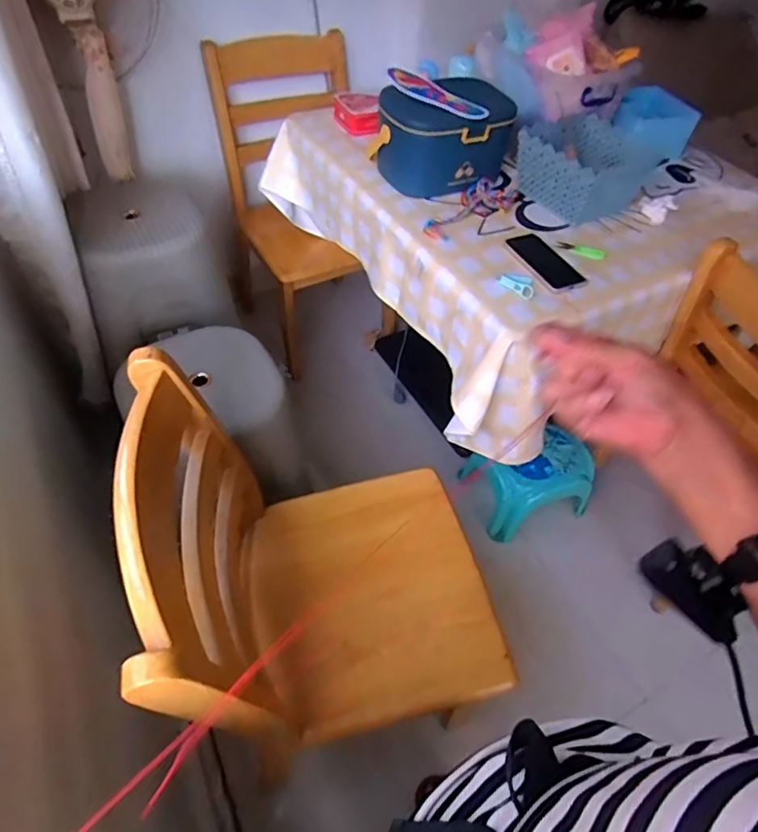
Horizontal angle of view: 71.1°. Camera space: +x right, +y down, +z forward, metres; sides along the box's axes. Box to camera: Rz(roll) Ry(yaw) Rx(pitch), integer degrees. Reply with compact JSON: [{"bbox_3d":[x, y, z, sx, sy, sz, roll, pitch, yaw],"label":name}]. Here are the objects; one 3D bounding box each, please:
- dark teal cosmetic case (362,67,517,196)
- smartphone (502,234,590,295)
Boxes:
[{"bbox_3d":[0.135,-0.593,1.119,0.270,0.163,0.237,13,51,6],"label":"dark teal cosmetic case"},{"bbox_3d":[0.313,-0.293,1.004,0.095,0.011,0.182,-21,56,-21],"label":"smartphone"}]

